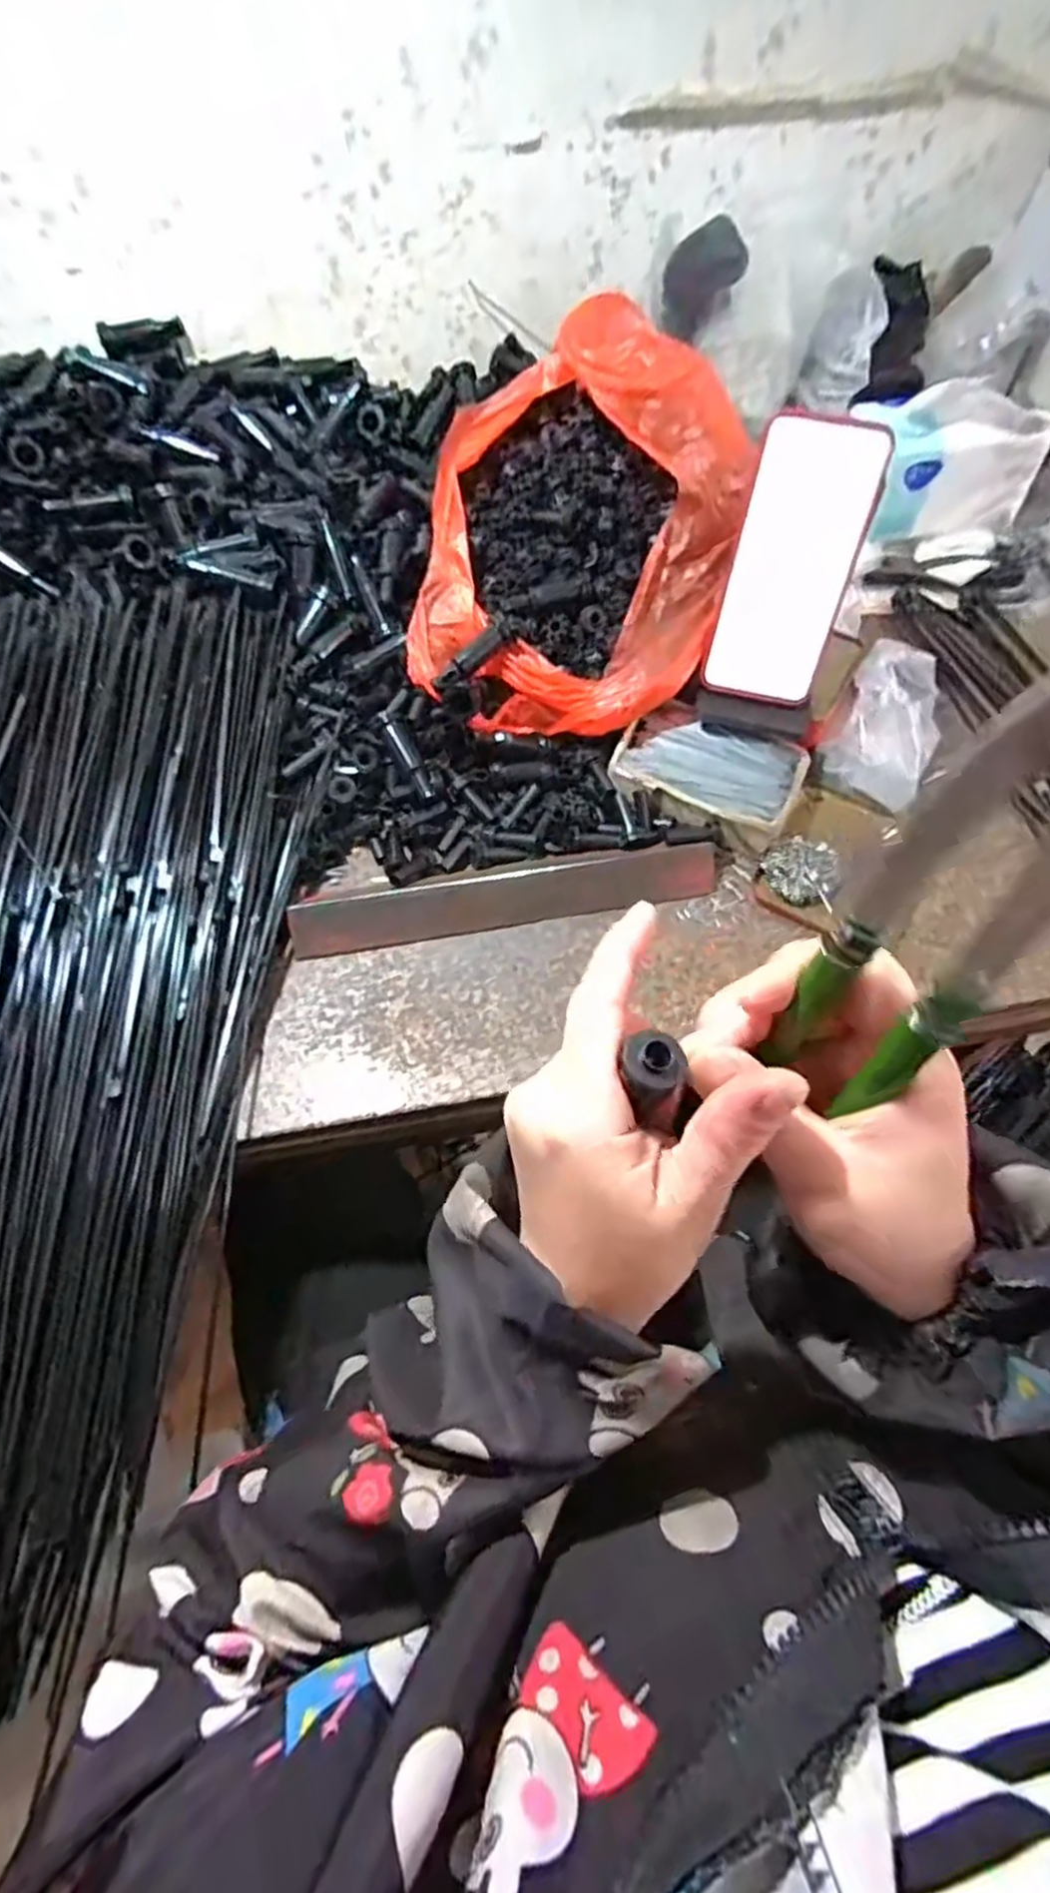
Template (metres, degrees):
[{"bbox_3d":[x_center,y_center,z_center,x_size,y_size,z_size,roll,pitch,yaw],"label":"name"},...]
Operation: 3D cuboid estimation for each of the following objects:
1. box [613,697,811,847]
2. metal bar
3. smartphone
[{"bbox_3d":[0.132,-0.127,0.527,0.125,0.029,0.078,20,61,13],"label":"box"},{"bbox_3d":[-0.010,-0.034,0.498,0.286,0.013,0.039,-9,90,-8],"label":"metal bar"},{"bbox_3d":[0.175,-0.246,0.478,0.080,0.162,0.014,13,34,5],"label":"smartphone"}]

